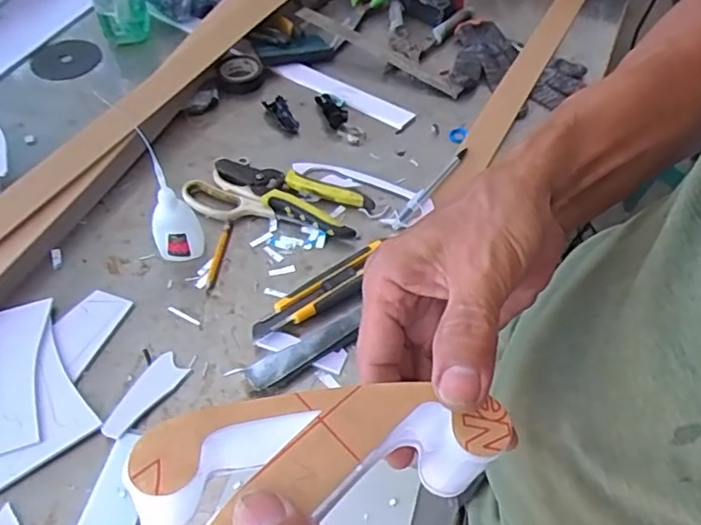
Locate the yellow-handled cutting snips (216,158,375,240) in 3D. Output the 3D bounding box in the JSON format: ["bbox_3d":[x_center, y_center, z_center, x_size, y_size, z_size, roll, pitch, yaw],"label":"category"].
[{"bbox_3d":[-0.061,-0.074,0.631,0.163,0.021,0.062,22,54,16],"label":"yellow-handled cutting snips"}]

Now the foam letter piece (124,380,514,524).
[{"bbox_3d":[-0.012,0.085,0.221,0.128,0.053,0.062,0,50,-23],"label":"foam letter piece"}]

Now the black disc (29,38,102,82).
[{"bbox_3d":[-0.374,-0.269,0.797,0.086,0.006,0.088,1,52,-1],"label":"black disc"}]

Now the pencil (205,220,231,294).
[{"bbox_3d":[-0.129,-0.006,0.588,0.009,0.005,0.089,6,52,3],"label":"pencil"}]

